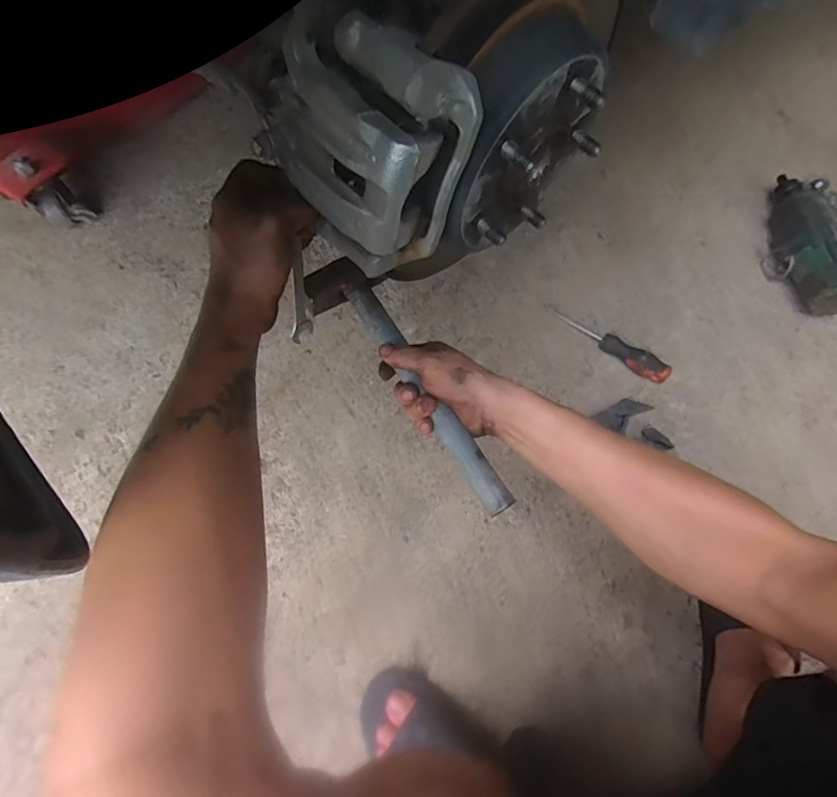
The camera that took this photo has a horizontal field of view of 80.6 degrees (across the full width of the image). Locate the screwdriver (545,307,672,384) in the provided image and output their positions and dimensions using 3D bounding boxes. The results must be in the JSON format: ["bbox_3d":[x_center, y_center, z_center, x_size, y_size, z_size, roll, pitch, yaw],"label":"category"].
[{"bbox_3d":[0.279,-0.090,0.722,0.195,0.034,0.034,38,74,12],"label":"screwdriver"}]

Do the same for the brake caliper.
[{"bbox_3d":[-0.031,-0.165,0.324,0.094,0.133,0.103,-33,74,-12],"label":"brake caliper"}]

